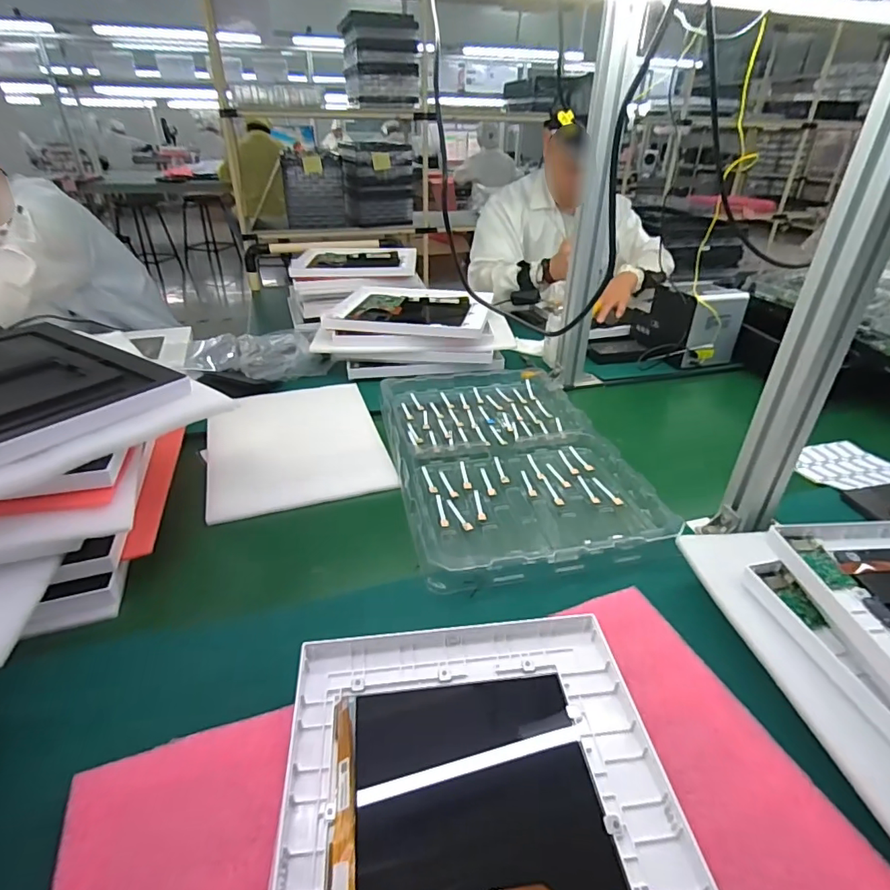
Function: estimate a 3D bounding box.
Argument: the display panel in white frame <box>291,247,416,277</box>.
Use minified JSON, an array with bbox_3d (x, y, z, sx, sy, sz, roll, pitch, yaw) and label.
[{"bbox_3d":[-0.235,-0.483,1.353,0.313,0.028,0.237,-1,32,-4],"label":"display panel in white frame"}]

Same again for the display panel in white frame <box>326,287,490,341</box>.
[{"bbox_3d":[-0.068,-0.284,1.068,0.313,0.021,0.265,4,32,4],"label":"display panel in white frame"}]

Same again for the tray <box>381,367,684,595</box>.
[{"bbox_3d":[0.082,0.003,0.752,0.304,0.030,0.482,-5,32,-10],"label":"tray"}]

